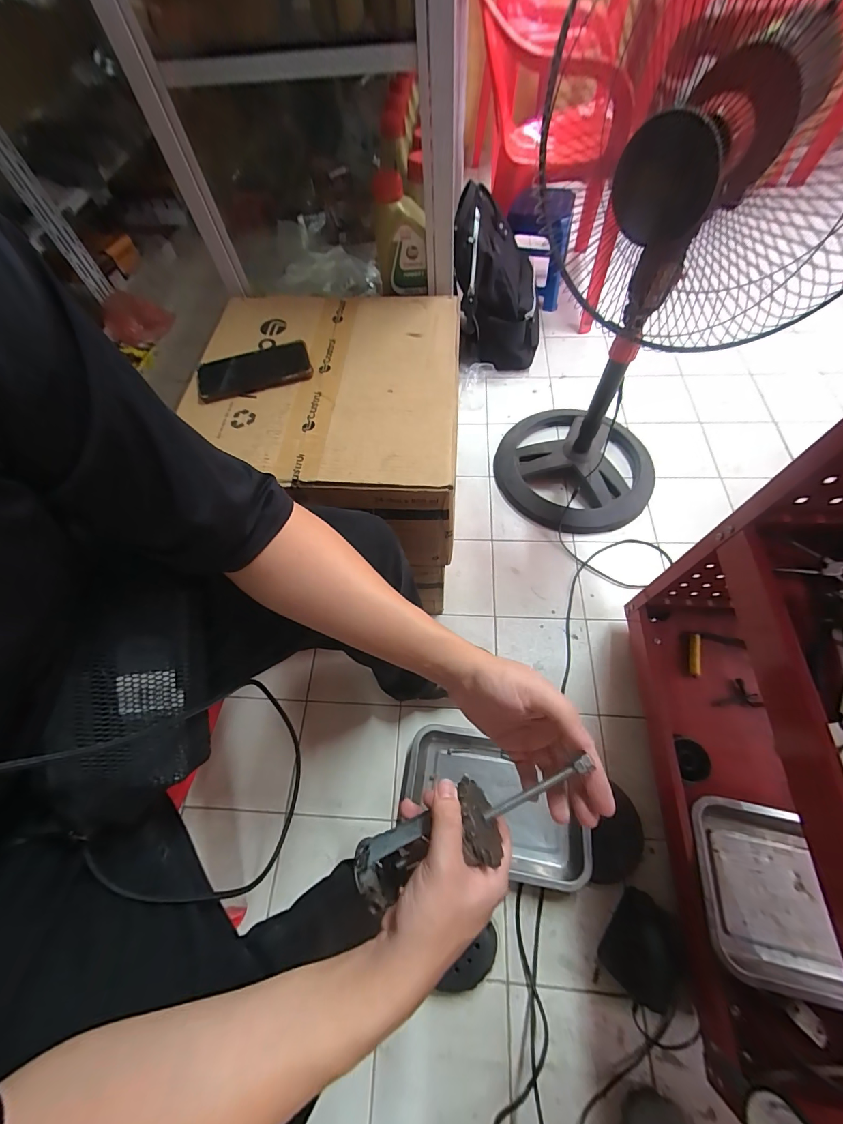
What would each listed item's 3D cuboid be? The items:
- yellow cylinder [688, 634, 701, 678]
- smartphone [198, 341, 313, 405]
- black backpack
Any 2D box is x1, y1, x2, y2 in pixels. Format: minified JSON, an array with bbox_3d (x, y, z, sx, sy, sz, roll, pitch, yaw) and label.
[{"bbox_3d":[0.524,0.179,0.738,0.018,0.022,0.079,11,65,9],"label":"yellow cylinder"},{"bbox_3d":[-0.246,-0.283,0.567,0.160,0.014,0.087,-21,64,-7],"label":"smartphone"},{"bbox_3d":[0.226,-0.786,1.105,0.249,0.388,0.278,7,64,5],"label":"black backpack"}]

